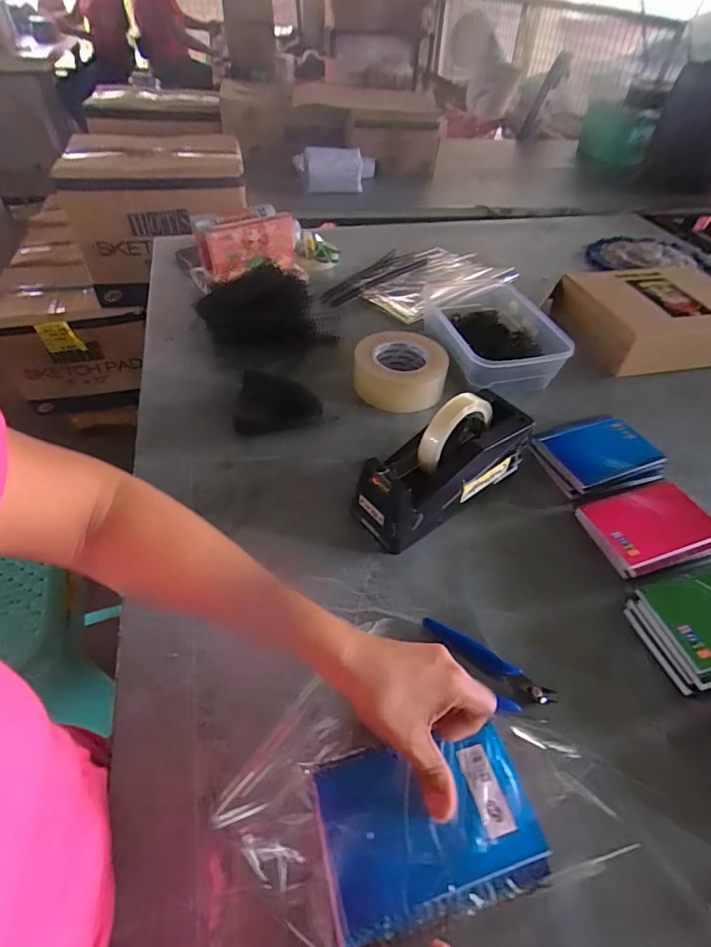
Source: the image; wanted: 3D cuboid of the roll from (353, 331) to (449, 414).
[{"bbox_3d":[0.066,-0.147,0.679,0.124,0.060,0.119,2,46,-2],"label":"roll"}]

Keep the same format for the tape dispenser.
[{"bbox_3d":[0.095,-0.007,0.503,0.201,0.122,0.077,-31,57,-26],"label":"tape dispenser"}]

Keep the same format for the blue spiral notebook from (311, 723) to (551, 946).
[{"bbox_3d":[0.047,0.220,0.294,0.133,0.014,0.088,-7,54,-14],"label":"blue spiral notebook"}]

